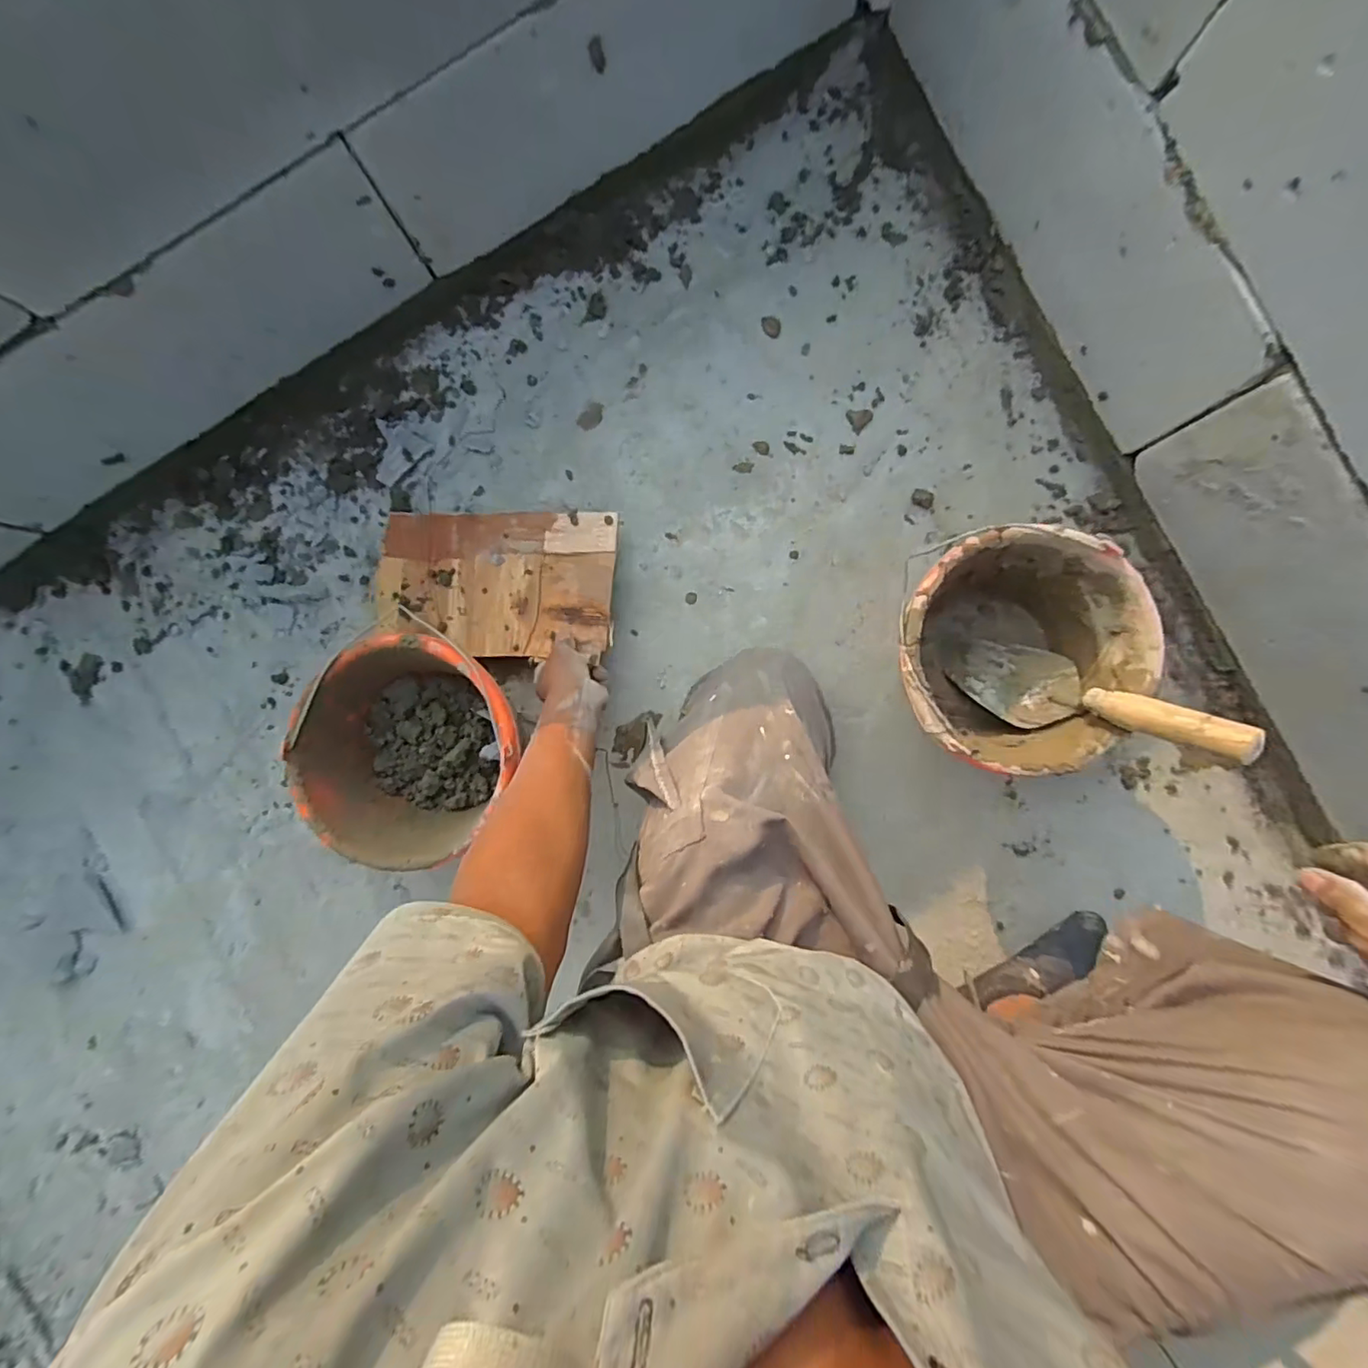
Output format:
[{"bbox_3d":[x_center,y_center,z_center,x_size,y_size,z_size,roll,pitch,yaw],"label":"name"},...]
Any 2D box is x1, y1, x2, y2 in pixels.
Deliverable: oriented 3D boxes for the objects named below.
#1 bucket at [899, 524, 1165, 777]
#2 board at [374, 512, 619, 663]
[{"bbox_3d":[0.343,-0.033,0.653,0.235,0.170,0.236,0,89,2],"label":"bucket"},{"bbox_3d":[-0.241,-0.127,0.729,0.314,0.013,0.178,3,84,10],"label":"board"}]

